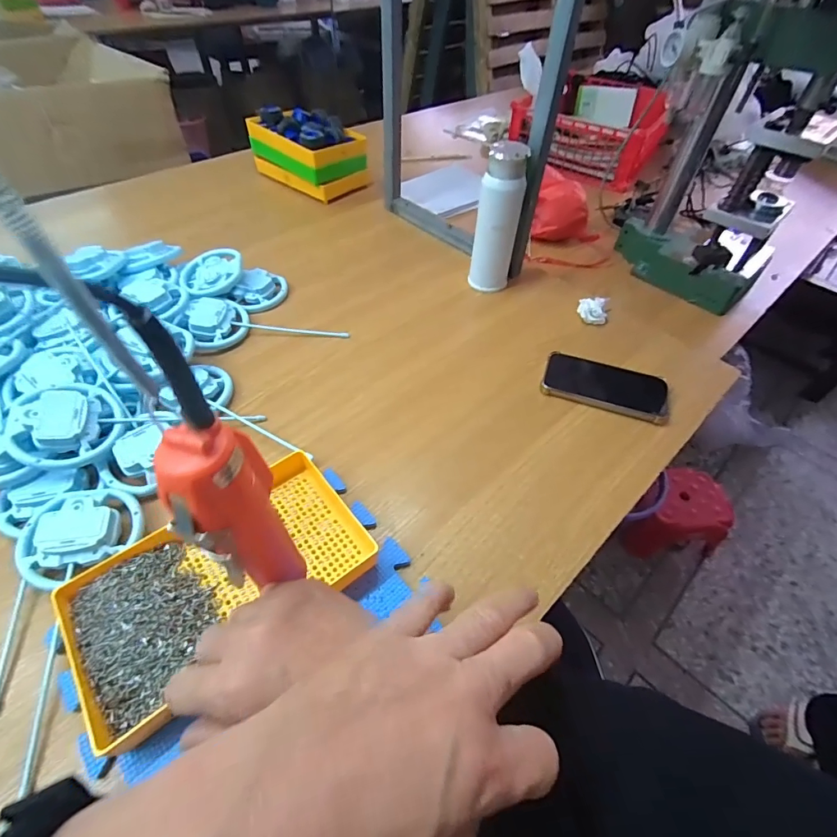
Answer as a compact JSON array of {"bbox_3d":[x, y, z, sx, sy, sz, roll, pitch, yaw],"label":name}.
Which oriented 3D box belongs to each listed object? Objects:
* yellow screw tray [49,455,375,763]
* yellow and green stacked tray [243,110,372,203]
[{"bbox_3d":[-0.175,0.144,0.400,0.250,0.026,0.157,-27,57,-26],"label":"yellow screw tray"},{"bbox_3d":[-0.249,-0.601,0.971,0.243,0.114,0.151,36,56,23],"label":"yellow and green stacked tray"}]

